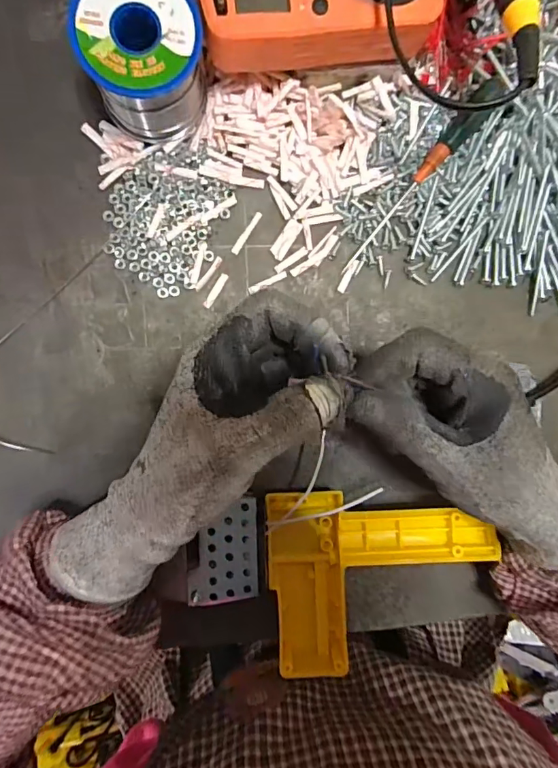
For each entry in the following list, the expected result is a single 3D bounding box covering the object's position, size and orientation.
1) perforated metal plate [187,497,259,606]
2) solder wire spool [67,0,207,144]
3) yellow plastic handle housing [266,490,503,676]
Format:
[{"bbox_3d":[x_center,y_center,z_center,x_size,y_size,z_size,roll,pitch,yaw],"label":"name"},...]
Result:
[{"bbox_3d":[-0.034,0.102,0.279,0.043,0.005,0.061,-2,91,-2],"label":"perforated metal plate"},{"bbox_3d":[-0.076,-0.183,0.263,0.063,0.063,0.061,0,91,-6],"label":"solder wire spool"},{"bbox_3d":[0.066,0.123,0.297,0.139,0.037,0.109,-4,91,-6],"label":"yellow plastic handle housing"}]

